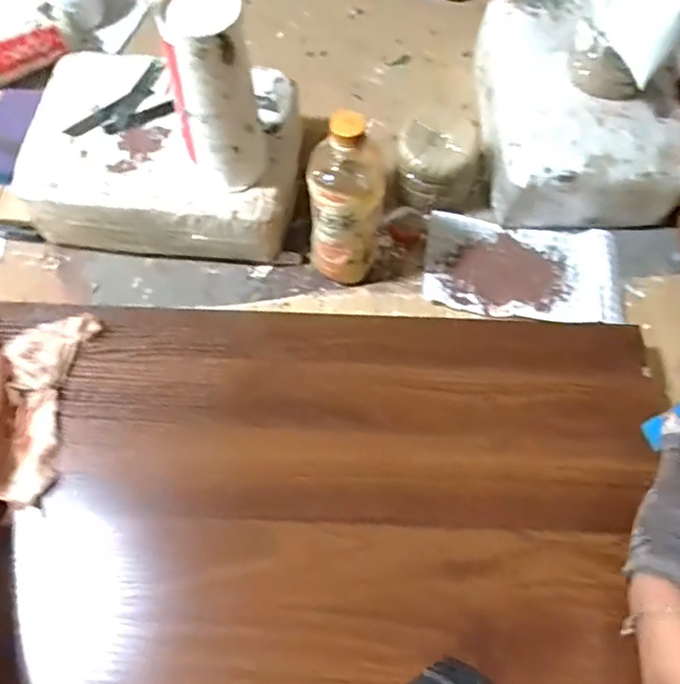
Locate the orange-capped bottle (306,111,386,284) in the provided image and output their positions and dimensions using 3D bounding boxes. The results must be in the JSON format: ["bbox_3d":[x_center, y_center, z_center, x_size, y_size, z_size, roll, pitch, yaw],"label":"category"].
[{"bbox_3d":[0.005,-0.135,0.579,0.074,0.181,0.068,8,68,1],"label":"orange-capped bottle"}]

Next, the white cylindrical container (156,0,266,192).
[{"bbox_3d":[-0.111,-0.225,0.530,0.067,0.173,0.072,1,68,-2],"label":"white cylindrical container"}]

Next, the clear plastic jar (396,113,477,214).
[{"bbox_3d":[0.113,-0.198,0.682,0.094,0.093,0.073,2,68,-2],"label":"clear plastic jar"}]

